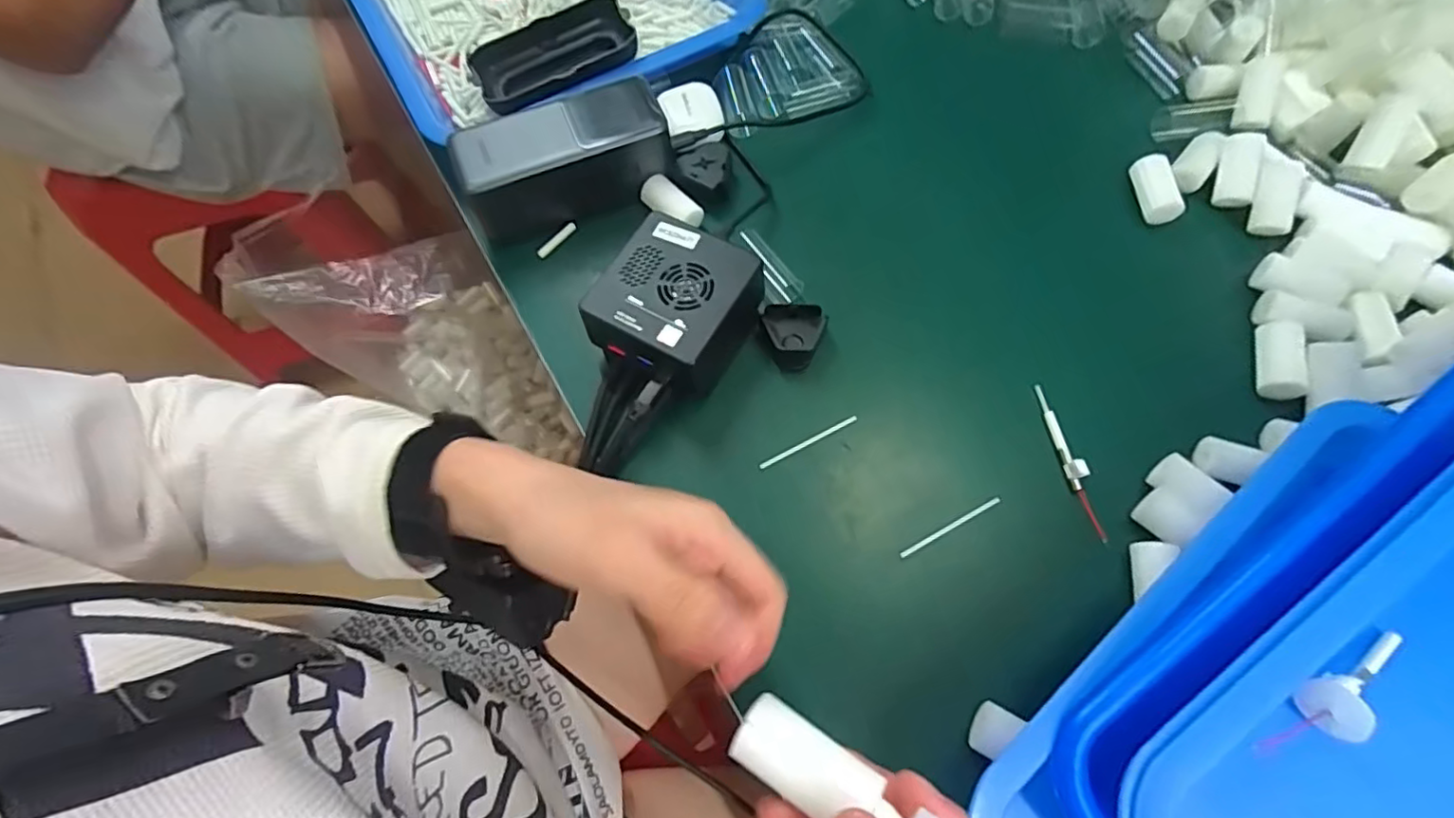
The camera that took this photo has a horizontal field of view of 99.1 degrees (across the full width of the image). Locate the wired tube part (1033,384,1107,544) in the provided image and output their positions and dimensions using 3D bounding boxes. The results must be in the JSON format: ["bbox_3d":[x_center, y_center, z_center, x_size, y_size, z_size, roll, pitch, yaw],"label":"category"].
[{"bbox_3d":[0.180,0.026,0.325,0.008,0.007,0.086,-11,66,-2],"label":"wired tube part"}]

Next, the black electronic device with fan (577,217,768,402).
[{"bbox_3d":[-0.027,-0.055,0.344,0.079,0.043,0.081,25,70,13],"label":"black electronic device with fan"}]

